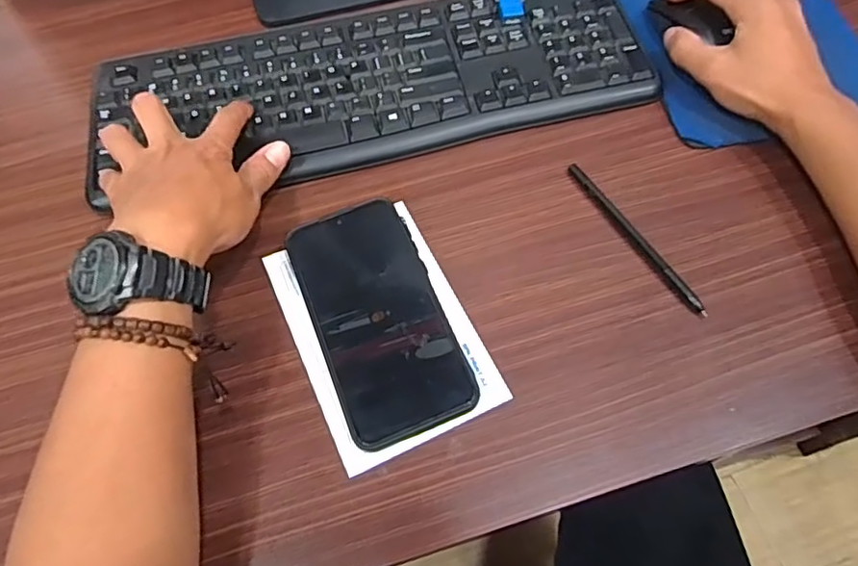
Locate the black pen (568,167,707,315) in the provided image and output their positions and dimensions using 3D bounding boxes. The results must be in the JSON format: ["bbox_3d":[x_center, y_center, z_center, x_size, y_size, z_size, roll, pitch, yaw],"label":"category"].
[{"bbox_3d":[0.140,-0.033,0.399,0.006,0.004,0.138,-29,66,-12],"label":"black pen"}]

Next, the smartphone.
[{"bbox_3d":[-0.033,0.020,0.375,0.080,0.014,0.161,-21,65,-8],"label":"smartphone"}]

